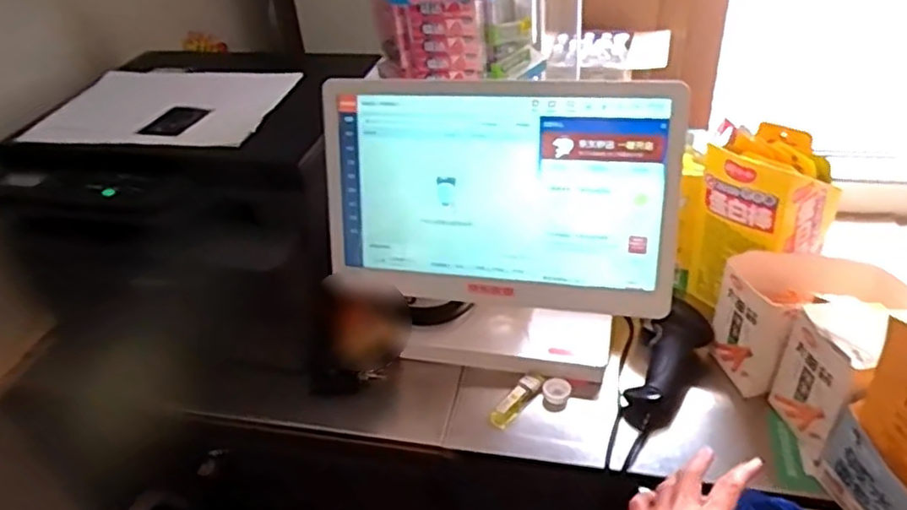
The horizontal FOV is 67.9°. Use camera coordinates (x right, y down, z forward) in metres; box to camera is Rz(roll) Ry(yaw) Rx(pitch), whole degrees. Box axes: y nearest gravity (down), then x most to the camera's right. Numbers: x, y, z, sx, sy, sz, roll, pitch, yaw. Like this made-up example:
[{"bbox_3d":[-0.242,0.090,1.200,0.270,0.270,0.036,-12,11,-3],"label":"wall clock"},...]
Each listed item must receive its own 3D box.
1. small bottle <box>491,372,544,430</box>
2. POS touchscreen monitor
[{"bbox_3d":[0.074,0.160,0.750,0.024,0.020,0.082,22,44,32],"label":"small bottle"},{"bbox_3d":[0.043,-0.049,0.677,0.355,0.245,0.030,4,19,12],"label":"POS touchscreen monitor"}]

